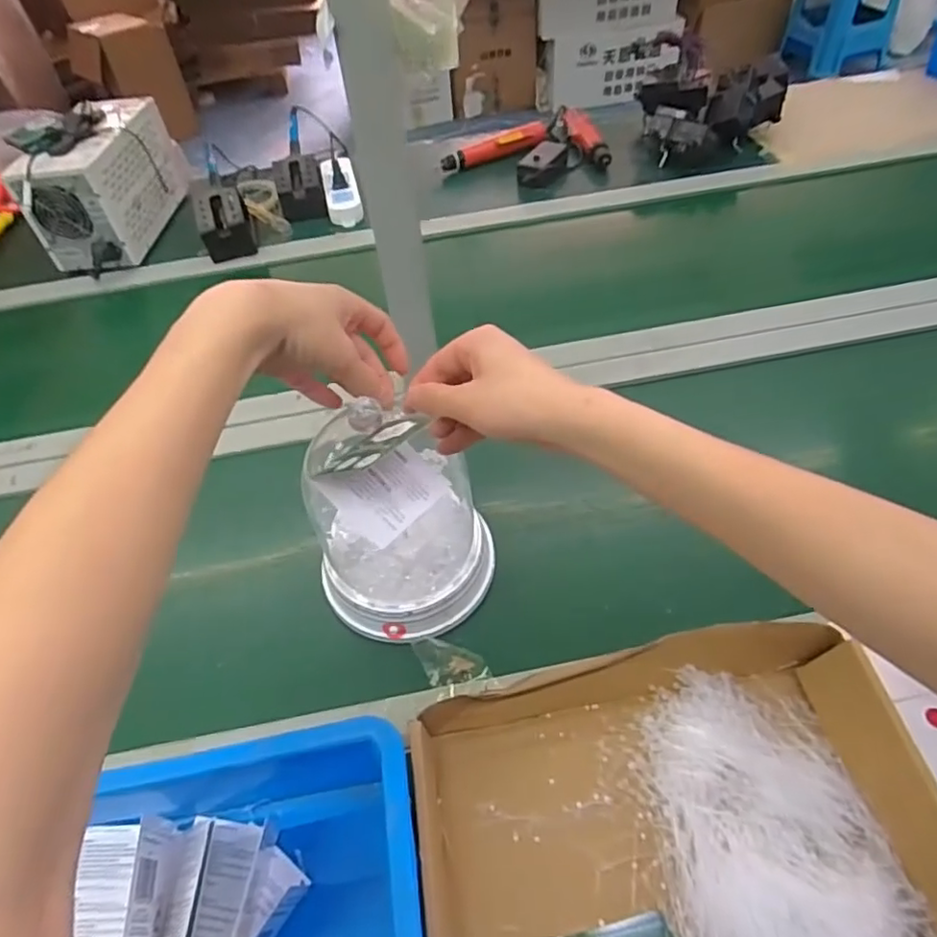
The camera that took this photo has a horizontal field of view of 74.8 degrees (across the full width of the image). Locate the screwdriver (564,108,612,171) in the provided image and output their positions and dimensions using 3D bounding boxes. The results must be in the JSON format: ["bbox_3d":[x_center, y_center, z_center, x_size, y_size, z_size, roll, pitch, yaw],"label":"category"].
[{"bbox_3d":[0.205,-0.582,1.085,0.046,0.040,0.206,-8,50,-1],"label":"screwdriver"}]

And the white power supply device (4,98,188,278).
[{"bbox_3d":[-0.561,-0.449,0.946,0.129,0.162,0.266,0,50,6],"label":"white power supply device"}]

